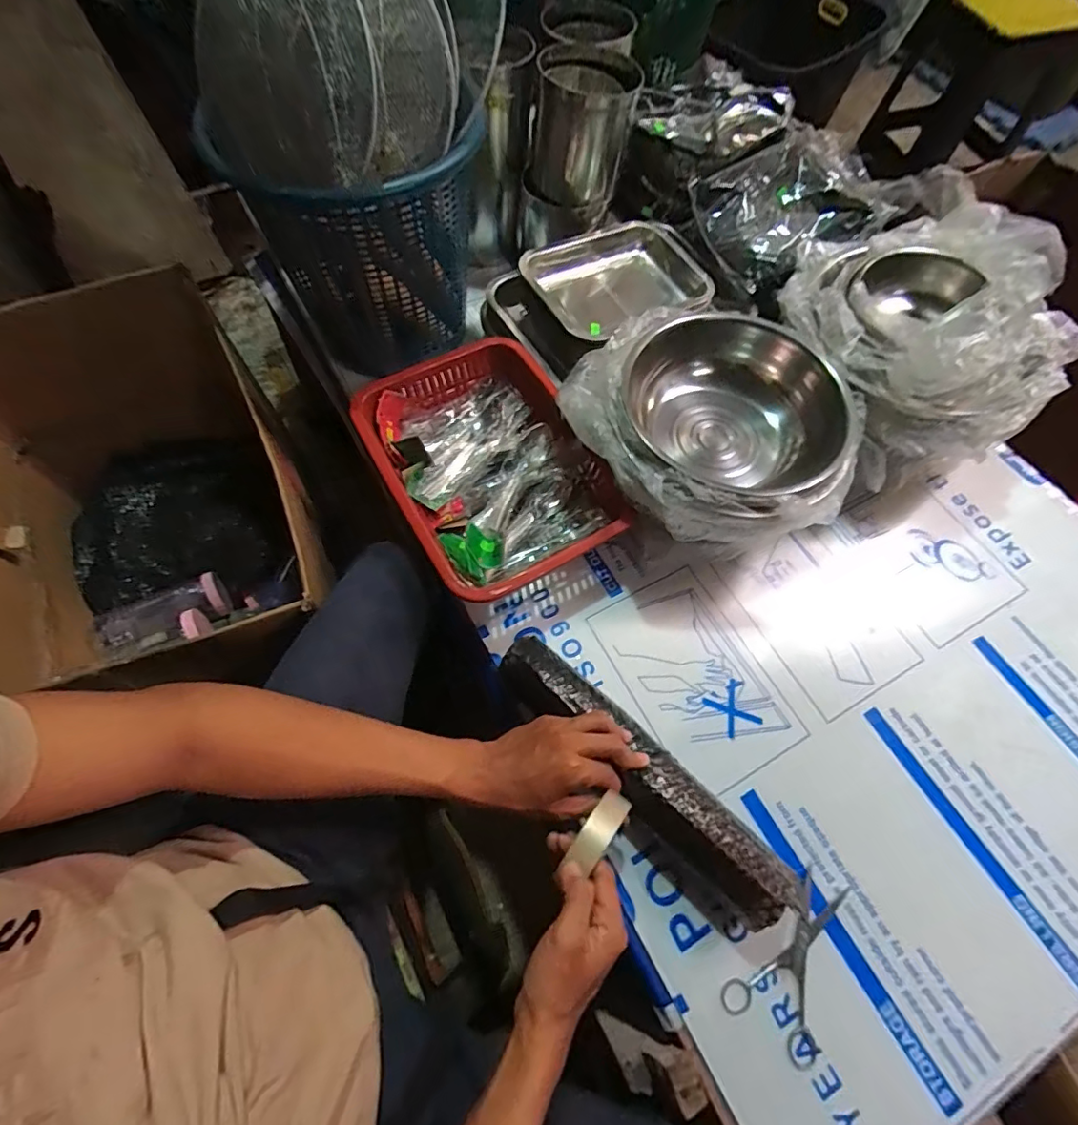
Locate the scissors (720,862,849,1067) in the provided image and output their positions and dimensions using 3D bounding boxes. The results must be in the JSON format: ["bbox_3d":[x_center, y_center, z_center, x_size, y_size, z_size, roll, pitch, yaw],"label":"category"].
[{"bbox_3d":[0.247,0.384,0.529,0.090,0.013,0.156,27,69,12],"label":"scissors"}]

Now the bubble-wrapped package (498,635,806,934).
[{"bbox_3d":[0.101,0.212,0.551,0.067,0.072,0.340,-42,74,-16],"label":"bubble-wrapped package"}]

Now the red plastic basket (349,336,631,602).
[{"bbox_3d":[-0.058,-0.120,0.703,0.257,0.086,0.334,-28,69,-11],"label":"red plastic basket"}]

